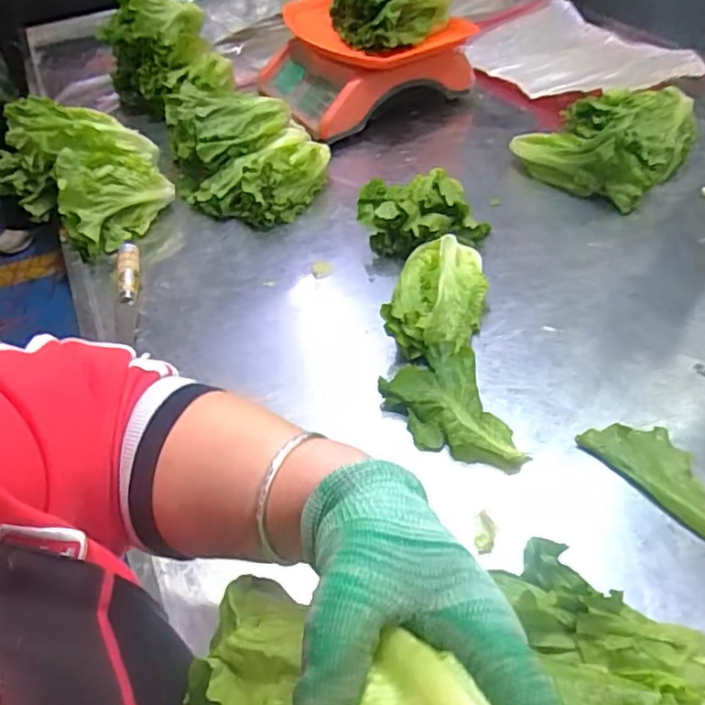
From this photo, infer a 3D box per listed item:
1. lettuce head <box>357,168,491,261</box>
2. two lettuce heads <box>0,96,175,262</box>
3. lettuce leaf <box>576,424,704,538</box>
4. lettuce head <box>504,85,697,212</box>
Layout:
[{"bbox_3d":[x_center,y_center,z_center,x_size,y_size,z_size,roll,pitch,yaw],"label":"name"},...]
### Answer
[{"bbox_3d":[0.099,-0.180,0.786,0.131,0.068,0.156,29,55,29],"label":"lettuce head"},{"bbox_3d":[-0.381,-0.253,0.866,0.241,0.120,0.190,25,53,26],"label":"two lettuce heads"},{"bbox_3d":[0.282,0.113,0.524,0.060,0.025,0.171,-32,52,-23],"label":"lettuce leaf"},{"bbox_3d":[0.379,-0.324,0.896,0.255,0.080,0.206,-37,54,-27],"label":"lettuce head"}]

